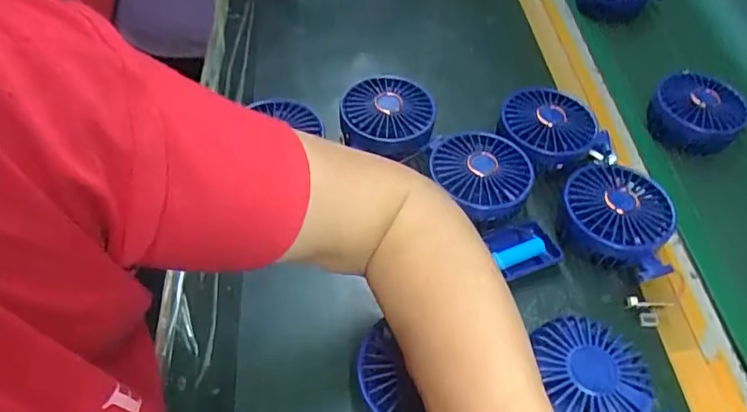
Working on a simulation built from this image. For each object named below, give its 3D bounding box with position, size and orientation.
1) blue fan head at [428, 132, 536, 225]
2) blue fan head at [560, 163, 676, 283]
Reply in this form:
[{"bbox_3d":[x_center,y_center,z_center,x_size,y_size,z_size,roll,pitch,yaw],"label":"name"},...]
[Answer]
[{"bbox_3d":[0.093,-0.027,0.488,0.085,0.032,0.080,2,52,-3],"label":"blue fan head"},{"bbox_3d":[0.203,0.009,0.468,0.091,0.038,0.088,2,52,-3],"label":"blue fan head"}]

